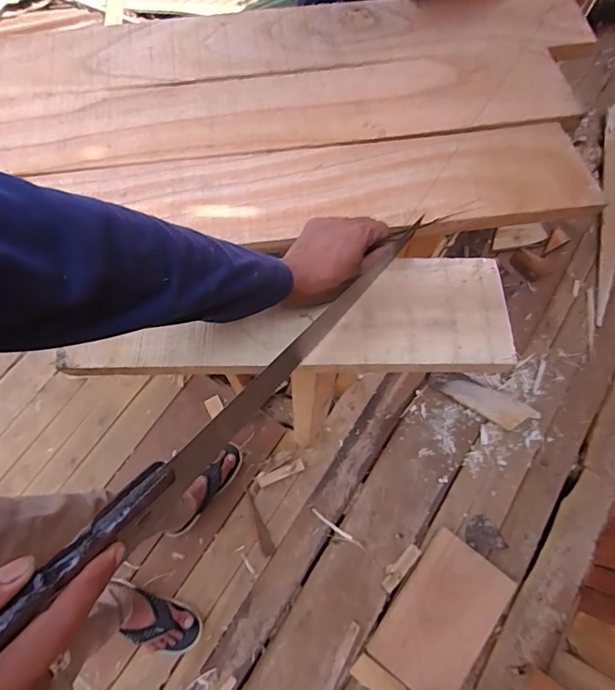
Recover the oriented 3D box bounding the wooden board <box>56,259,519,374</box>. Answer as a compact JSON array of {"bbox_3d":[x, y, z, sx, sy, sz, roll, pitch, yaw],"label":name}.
[{"bbox_3d":[-0.014,-0.030,0.449,0.432,0.014,0.120,-1,70,0],"label":"wooden board"}]

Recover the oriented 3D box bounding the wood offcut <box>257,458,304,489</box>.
[{"bbox_3d":[-0.069,0.331,1.126,0.122,0.009,0.029,-23,72,-8],"label":"wood offcut"}]

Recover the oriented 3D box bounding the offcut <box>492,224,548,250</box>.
[{"bbox_3d":[0.648,-0.337,1.343,0.163,0.020,0.065,-10,70,-4],"label":"offcut"}]

